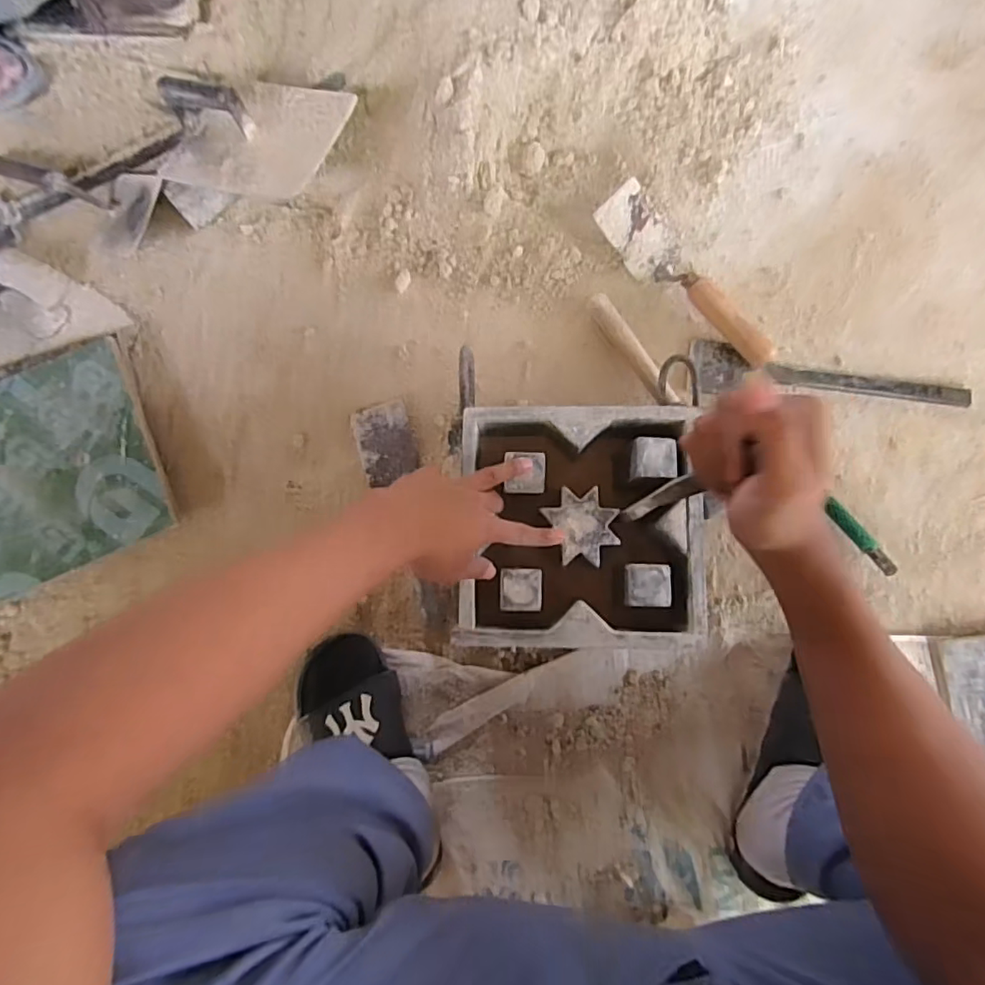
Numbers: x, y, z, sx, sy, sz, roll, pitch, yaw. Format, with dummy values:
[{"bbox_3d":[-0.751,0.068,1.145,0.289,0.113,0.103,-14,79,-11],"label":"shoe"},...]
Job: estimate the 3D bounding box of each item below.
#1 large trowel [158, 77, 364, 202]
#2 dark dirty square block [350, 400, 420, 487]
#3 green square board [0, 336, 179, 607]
[{"bbox_3d":[-0.284,-0.423,0.661,0.203,0.065,0.156,19,78,3],"label":"large trowel"},{"bbox_3d":[-0.129,-0.060,0.685,0.067,0.008,0.093,-16,82,0],"label":"dark dirty square block"},{"bbox_3d":[-0.534,-0.034,0.668,0.258,0.023,0.270,-25,81,-4],"label":"green square board"}]

